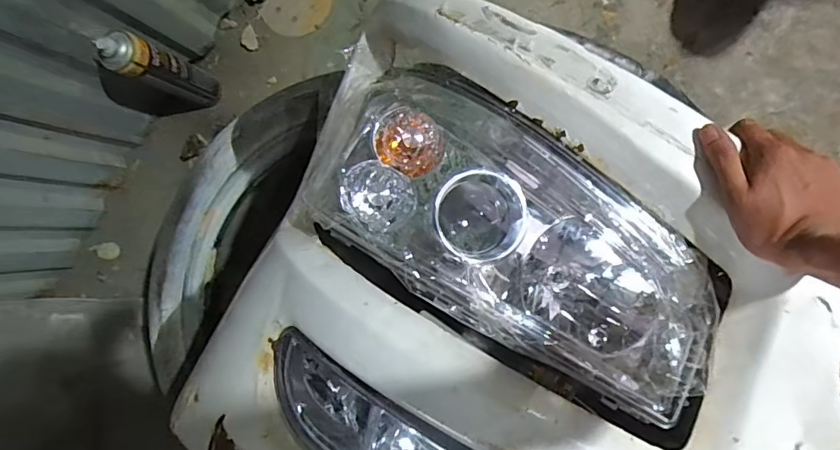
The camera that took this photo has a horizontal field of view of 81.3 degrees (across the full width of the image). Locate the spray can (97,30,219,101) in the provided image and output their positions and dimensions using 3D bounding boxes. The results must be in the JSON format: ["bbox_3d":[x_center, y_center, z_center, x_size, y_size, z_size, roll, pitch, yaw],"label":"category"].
[{"bbox_3d":[-0.429,-0.258,0.837,0.076,0.257,0.067,31,95,9],"label":"spray can"}]

